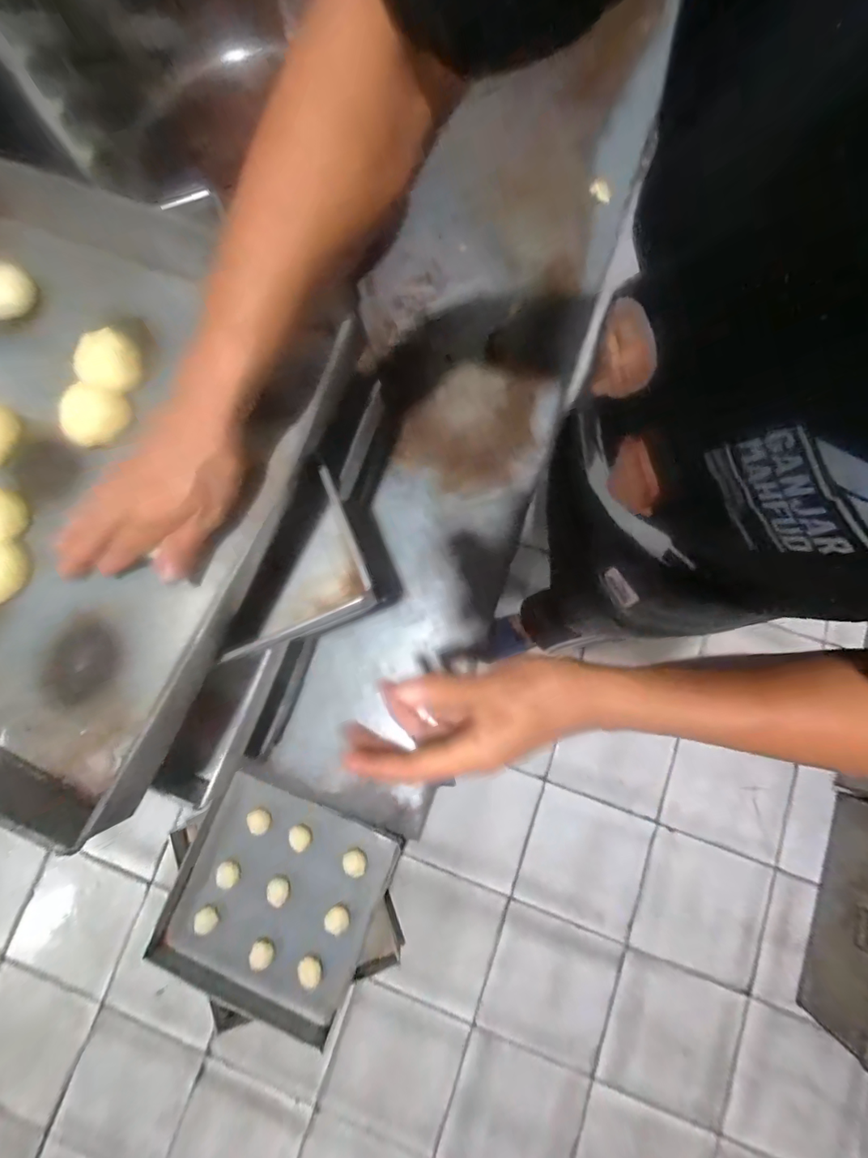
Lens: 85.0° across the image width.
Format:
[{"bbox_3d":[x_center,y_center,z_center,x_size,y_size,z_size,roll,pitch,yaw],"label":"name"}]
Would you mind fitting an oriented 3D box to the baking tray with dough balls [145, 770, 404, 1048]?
[{"bbox_3d":[-0.382,0.773,1.157,0.480,0.058,0.491,24,80,5],"label":"baking tray with dough balls"}]

